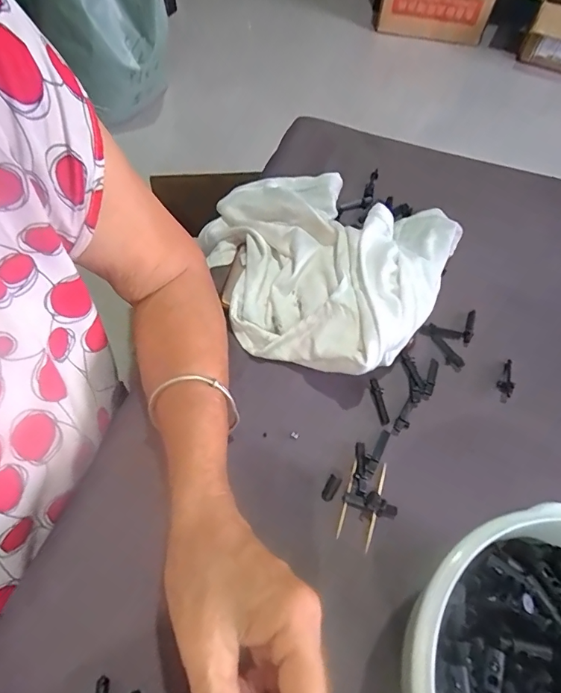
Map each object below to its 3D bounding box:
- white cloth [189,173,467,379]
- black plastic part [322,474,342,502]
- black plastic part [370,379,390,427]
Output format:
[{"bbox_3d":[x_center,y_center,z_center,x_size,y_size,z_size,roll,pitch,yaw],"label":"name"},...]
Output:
[{"bbox_3d":[0.028,-0.087,0.386,0.227,0.055,0.204,35,63,19],"label":"white cloth"},{"bbox_3d":[0.034,0.097,0.302,0.009,0.004,0.017,27,74,15],"label":"black plastic part"},{"bbox_3d":[0.076,0.042,0.336,0.009,0.004,0.036,-7,58,-6],"label":"black plastic part"}]

